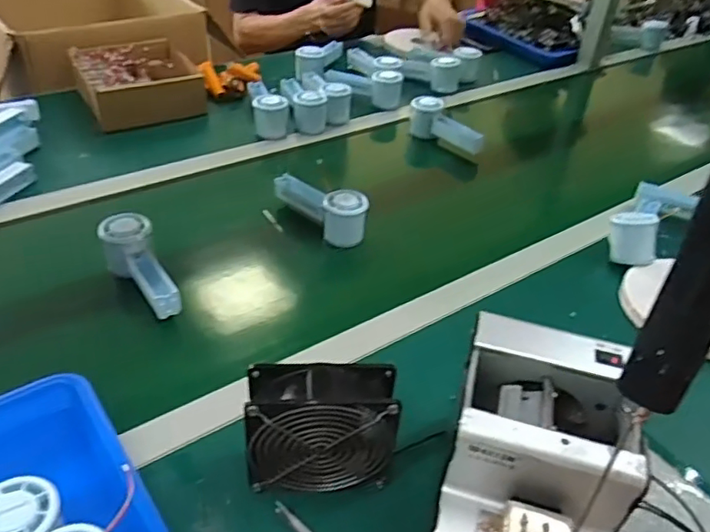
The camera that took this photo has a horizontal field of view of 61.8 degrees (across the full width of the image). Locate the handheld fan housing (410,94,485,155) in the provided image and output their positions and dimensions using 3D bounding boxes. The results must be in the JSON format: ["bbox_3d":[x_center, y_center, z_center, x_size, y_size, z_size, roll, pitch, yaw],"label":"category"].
[{"bbox_3d":[0.161,-0.242,1.046,0.157,0.071,0.045,35,48,12],"label":"handheld fan housing"}]

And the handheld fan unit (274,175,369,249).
[{"bbox_3d":[-0.049,-0.093,0.825,0.053,0.064,0.168,-24,48,-29],"label":"handheld fan unit"}]

